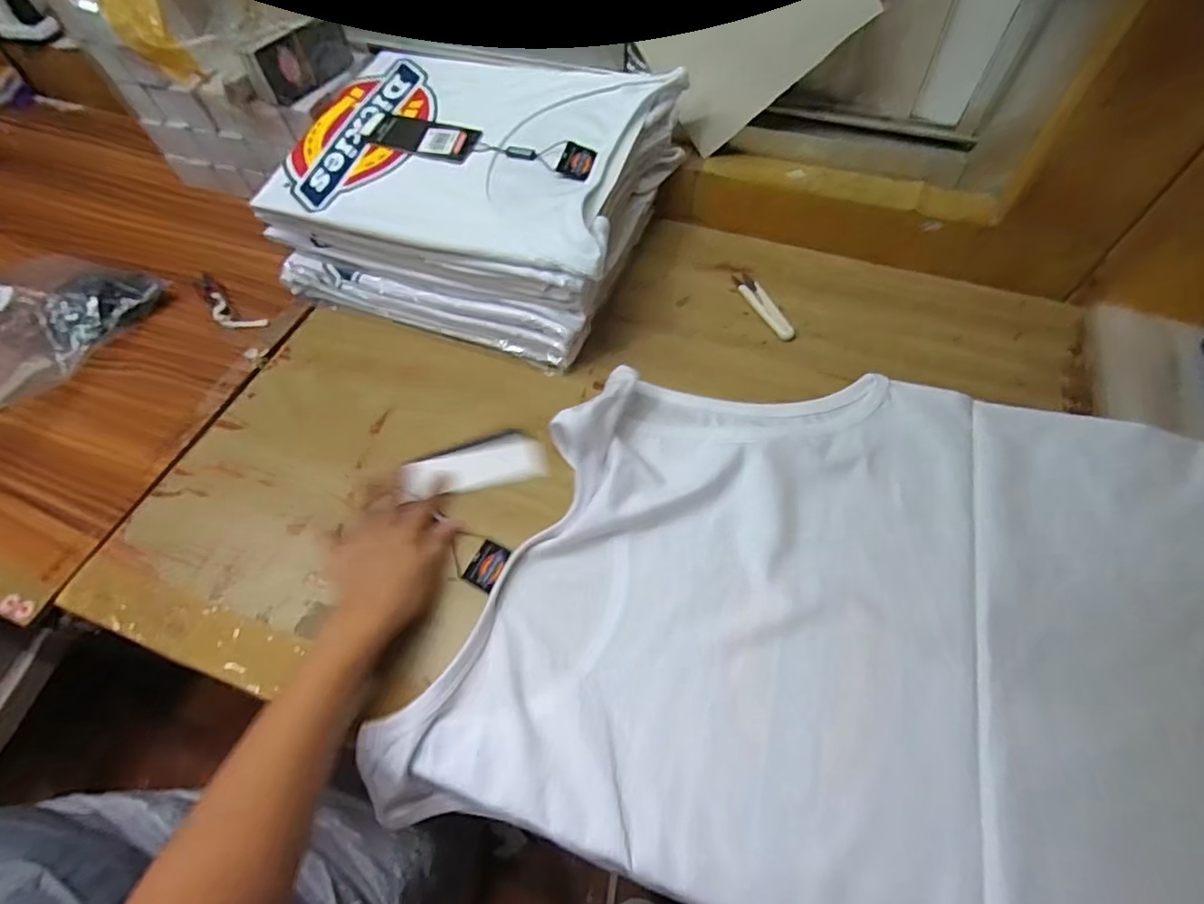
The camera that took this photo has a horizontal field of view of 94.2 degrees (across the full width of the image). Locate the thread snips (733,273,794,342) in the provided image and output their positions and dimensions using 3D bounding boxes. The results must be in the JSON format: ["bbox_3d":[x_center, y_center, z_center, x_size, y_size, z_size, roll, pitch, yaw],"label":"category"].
[{"bbox_3d":[0.170,-0.155,0.588,0.026,0.005,0.101,-20,60,-9],"label":"thread snips"}]

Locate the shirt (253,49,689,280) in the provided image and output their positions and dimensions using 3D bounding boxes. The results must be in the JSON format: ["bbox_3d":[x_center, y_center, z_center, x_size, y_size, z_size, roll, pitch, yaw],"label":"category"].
[{"bbox_3d":[-0.127,-0.301,0.546,0.348,0.037,0.273,16,61,12],"label":"shirt"}]

